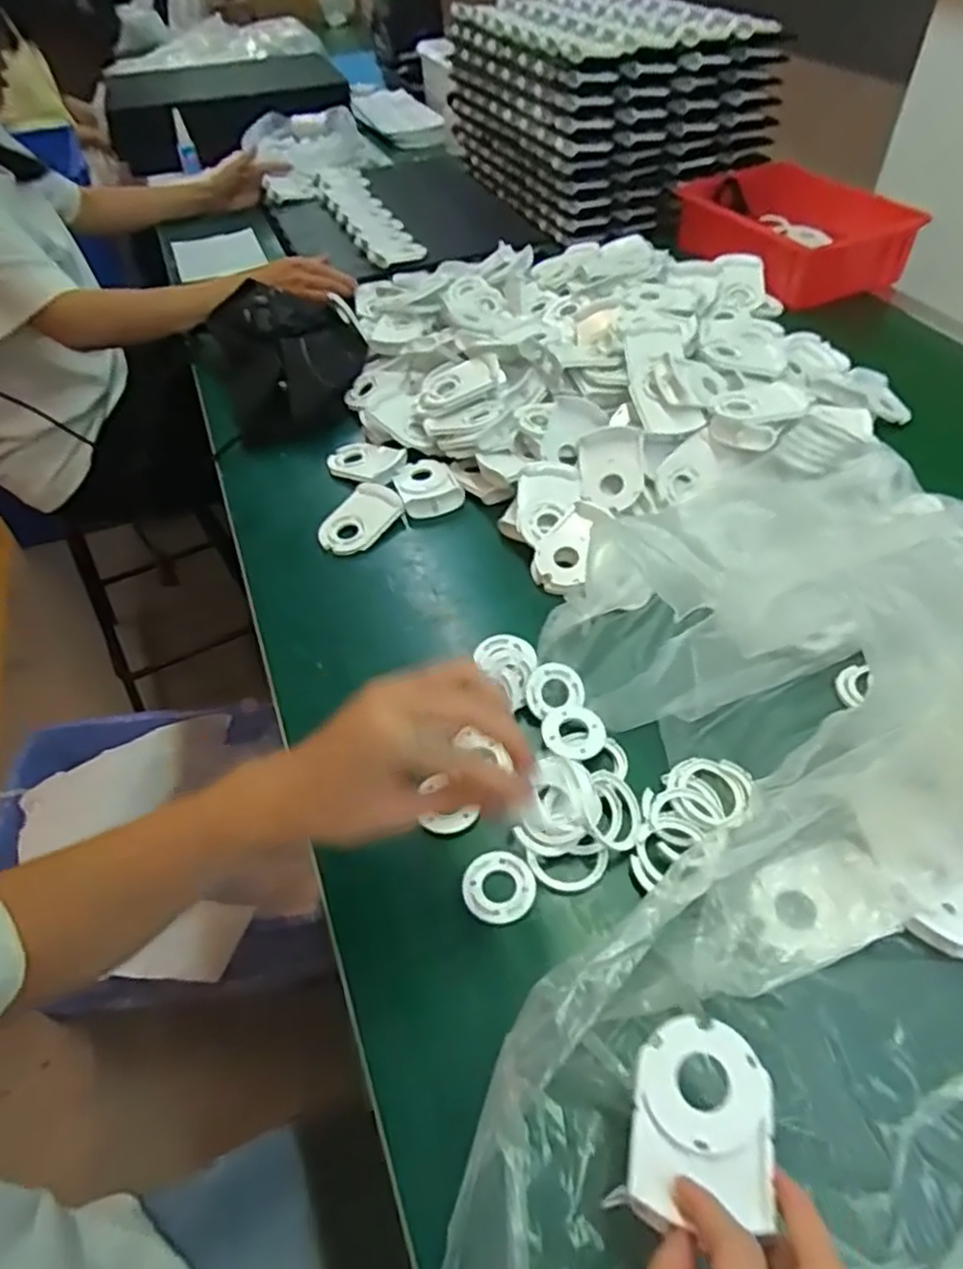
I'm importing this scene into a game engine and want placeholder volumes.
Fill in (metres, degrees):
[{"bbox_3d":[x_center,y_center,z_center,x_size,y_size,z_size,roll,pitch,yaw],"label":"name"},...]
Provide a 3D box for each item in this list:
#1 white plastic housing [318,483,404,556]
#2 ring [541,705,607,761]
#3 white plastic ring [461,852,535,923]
[{"bbox_3d":[-0.116,-0.111,0.683,0.054,0.011,0.086,25,54,22],"label":"white plastic housing"},{"bbox_3d":[0.066,0.069,0.511,0.042,0.006,0.045,-1,49,2],"label":"ring"},{"bbox_3d":[0.011,0.156,0.443,0.043,0.008,0.042,-1,49,2],"label":"white plastic ring"}]

